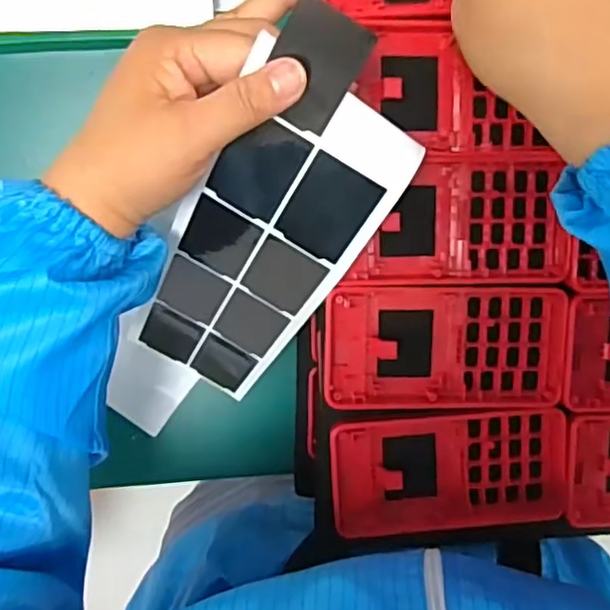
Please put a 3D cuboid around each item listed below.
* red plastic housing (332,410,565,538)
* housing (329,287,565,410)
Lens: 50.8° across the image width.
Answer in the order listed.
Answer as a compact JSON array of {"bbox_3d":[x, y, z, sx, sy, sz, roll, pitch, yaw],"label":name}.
[{"bbox_3d":[0.076,0.089,0.339,0.122,0.012,0.064,-3,96,-4],"label":"red plastic housing"},{"bbox_3d":[0.071,0.023,0.329,0.122,0.013,0.062,0,96,-4],"label":"housing"}]

